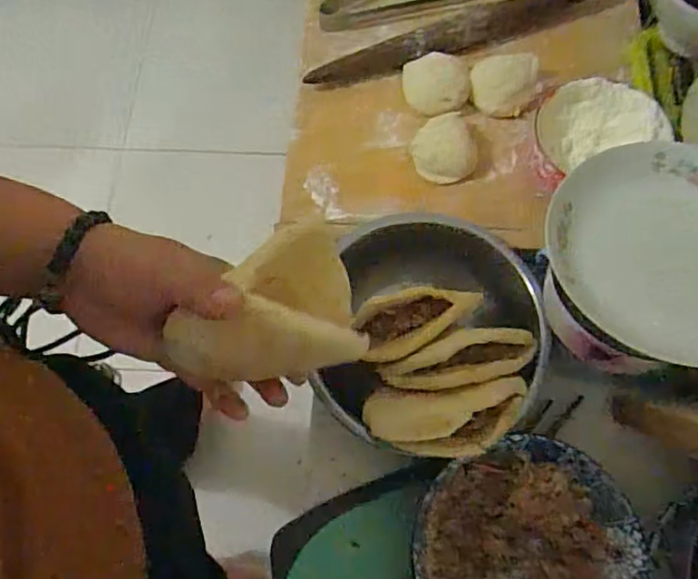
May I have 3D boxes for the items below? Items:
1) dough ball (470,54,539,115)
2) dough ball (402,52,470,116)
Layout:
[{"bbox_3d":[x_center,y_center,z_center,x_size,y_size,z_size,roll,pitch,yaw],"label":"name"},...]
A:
[{"bbox_3d":[0.155,-0.205,0.591,0.068,0.025,0.052,-5,69,0],"label":"dough ball"},{"bbox_3d":[0.086,-0.204,0.589,0.063,0.021,0.075,0,69,2],"label":"dough ball"}]

